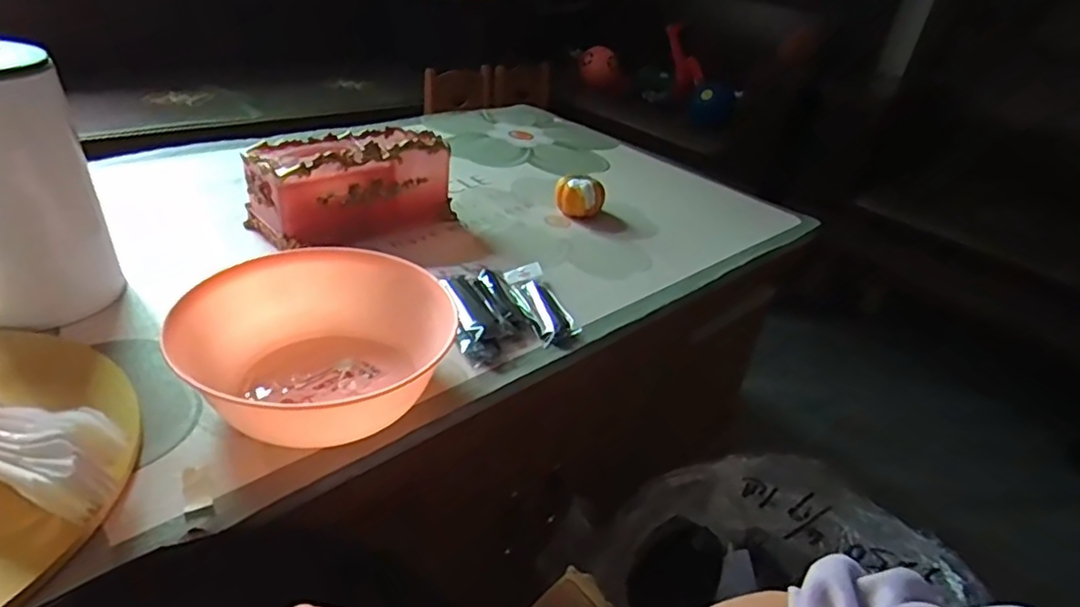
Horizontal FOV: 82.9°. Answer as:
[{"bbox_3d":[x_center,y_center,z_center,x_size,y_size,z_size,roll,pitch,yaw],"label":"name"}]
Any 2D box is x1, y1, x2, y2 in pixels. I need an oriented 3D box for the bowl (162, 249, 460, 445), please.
[{"bbox_3d":[-0.205,0.030,0.577,0.202,0.090,0.194,5,32,-3],"label":"bowl"}]

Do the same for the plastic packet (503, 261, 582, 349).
[{"bbox_3d":[-0.002,-0.008,0.757,0.051,0.014,0.163,-5,34,-20],"label":"plastic packet"}]

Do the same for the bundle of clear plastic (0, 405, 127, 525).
[{"bbox_3d":[-0.412,0.098,0.443,0.216,0.064,0.066,13,32,8],"label":"bundle of clear plastic"}]

